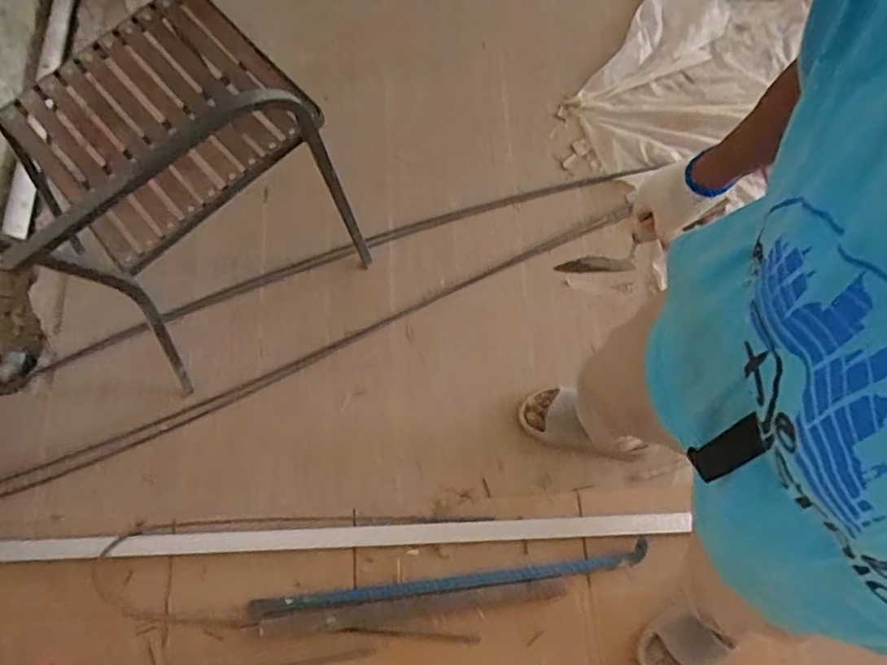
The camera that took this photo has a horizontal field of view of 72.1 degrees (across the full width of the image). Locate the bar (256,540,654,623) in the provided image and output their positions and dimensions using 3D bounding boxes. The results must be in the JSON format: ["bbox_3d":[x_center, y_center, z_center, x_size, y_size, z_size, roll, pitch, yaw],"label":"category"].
[{"bbox_3d":[0.015,0.476,1.163,0.747,0.018,0.040,-8,72,-2],"label":"bar"}]

